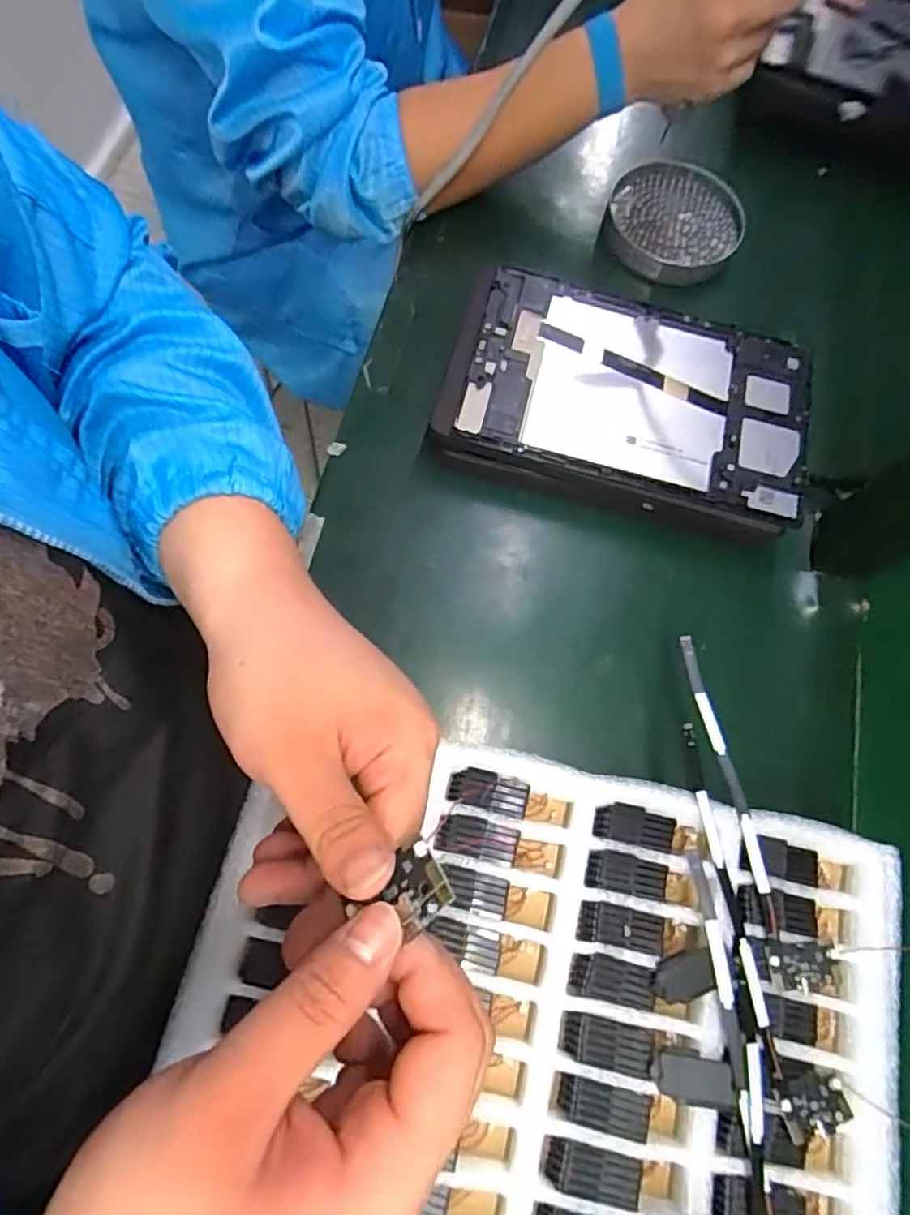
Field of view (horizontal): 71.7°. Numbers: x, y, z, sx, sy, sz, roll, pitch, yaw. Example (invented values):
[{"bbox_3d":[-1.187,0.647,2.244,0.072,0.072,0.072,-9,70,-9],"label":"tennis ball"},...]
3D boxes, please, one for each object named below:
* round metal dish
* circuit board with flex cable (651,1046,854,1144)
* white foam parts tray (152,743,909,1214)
[{"bbox_3d":[0.186,-0.328,0.532,0.109,0.019,0.121,19,72,1],"label":"round metal dish"},{"bbox_3d":[0.138,0.226,0.292,0.092,0.008,0.023,13,72,-1],"label":"circuit board with flex cable"},{"bbox_3d":[0.036,0.245,0.284,0.333,0.038,0.331,13,72,-1],"label":"white foam parts tray"}]

